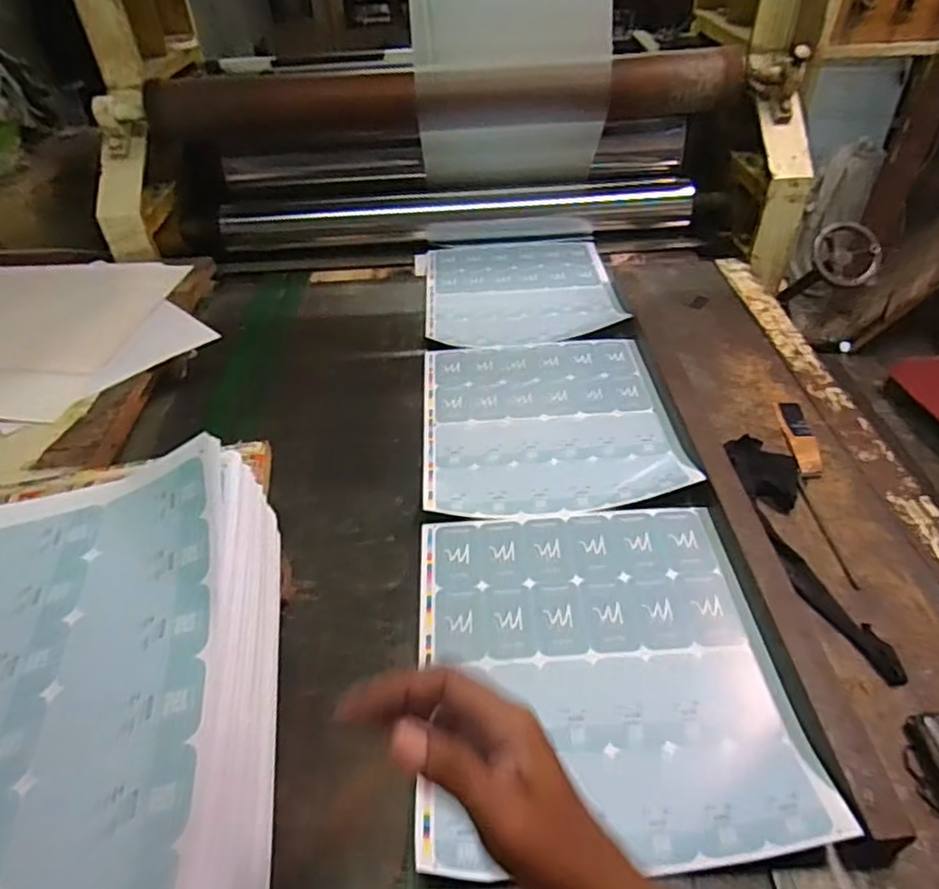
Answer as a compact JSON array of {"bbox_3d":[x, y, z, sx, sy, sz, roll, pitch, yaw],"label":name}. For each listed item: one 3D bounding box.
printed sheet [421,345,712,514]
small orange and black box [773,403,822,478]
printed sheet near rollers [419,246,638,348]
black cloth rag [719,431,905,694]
[{"bbox_3d":[0.111,-0.043,0.966,0.353,0.020,0.382,-4,42,0],"label":"printed sheet"},{"bbox_3d":[0.470,-0.012,0.918,0.038,0.009,0.167,3,43,8],"label":"small orange and black box"},{"bbox_3d":[0.093,-0.312,1.269,0.366,0.007,0.387,-7,42,-3],"label":"printed sheet near rollers"},{"bbox_3d":[0.391,0.109,0.765,0.092,0.032,0.354,-2,42,2],"label":"black cloth rag"}]

